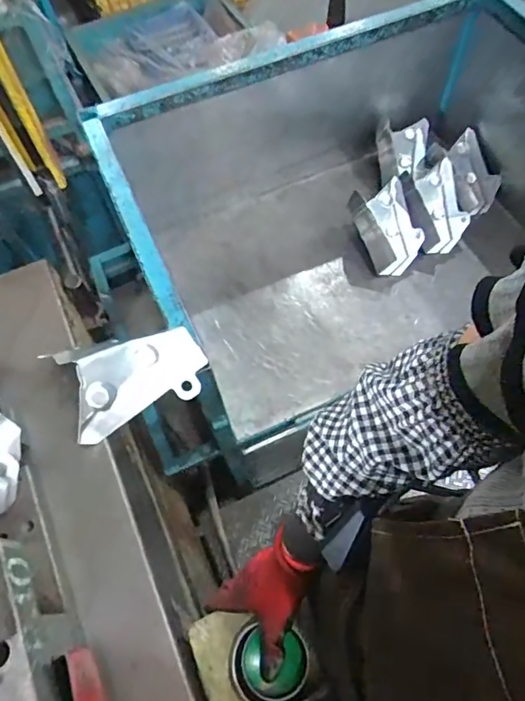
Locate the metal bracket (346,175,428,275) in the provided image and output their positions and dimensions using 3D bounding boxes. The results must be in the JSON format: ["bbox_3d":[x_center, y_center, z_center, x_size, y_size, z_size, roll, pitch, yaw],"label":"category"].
[{"bbox_3d":[0.321,-0.306,1.240,0.148,0.126,0.196,-24,64,-9],"label":"metal bracket"}]

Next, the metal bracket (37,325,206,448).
[{"bbox_3d":[-0.173,0.029,0.658,0.192,0.086,0.119,-26,65,-10],"label":"metal bracket"}]

